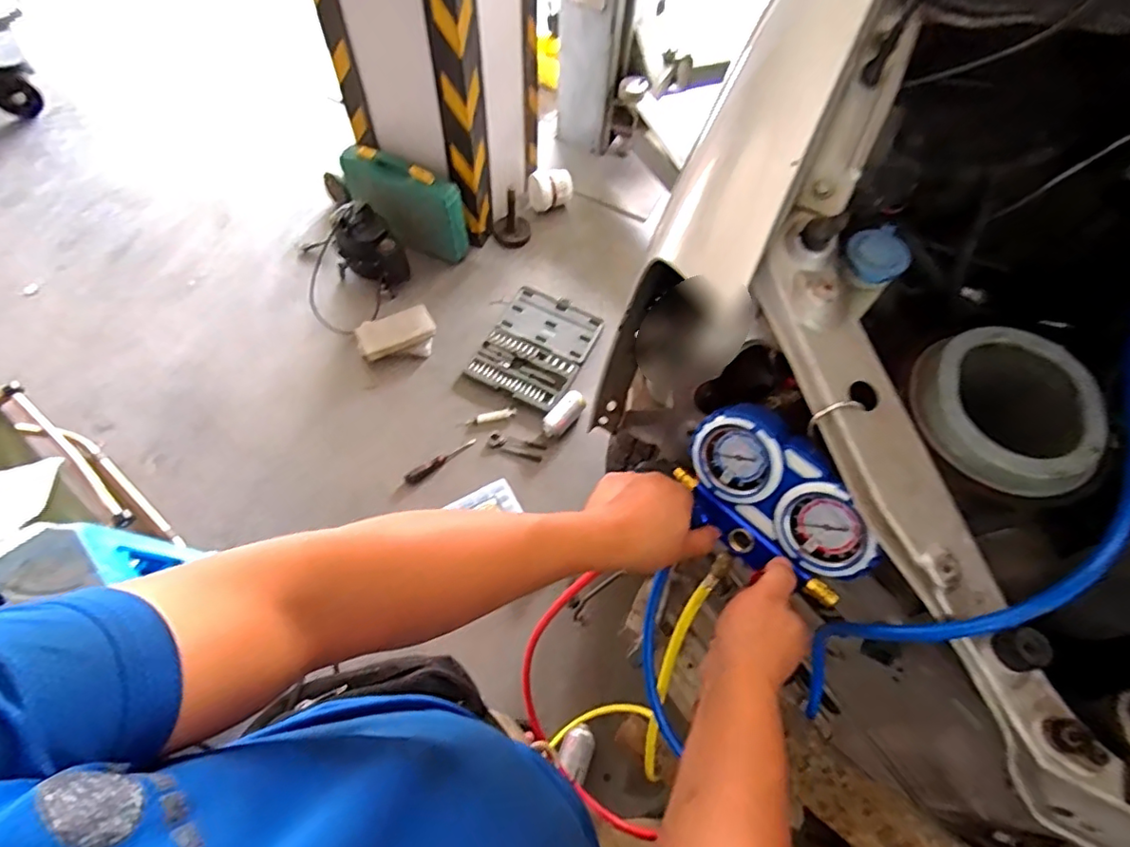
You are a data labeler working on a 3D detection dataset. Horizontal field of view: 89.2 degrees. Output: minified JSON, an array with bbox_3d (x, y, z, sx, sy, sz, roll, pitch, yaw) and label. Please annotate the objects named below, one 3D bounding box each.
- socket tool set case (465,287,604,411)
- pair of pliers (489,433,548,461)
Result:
[{"bbox_3d":[-0.081,-0.238,1.748,0.306,0.047,0.380,25,64,10],"label":"socket tool set case"},{"bbox_3d":[-0.136,0.067,1.611,0.155,0.016,0.050,15,63,5],"label":"pair of pliers"}]

